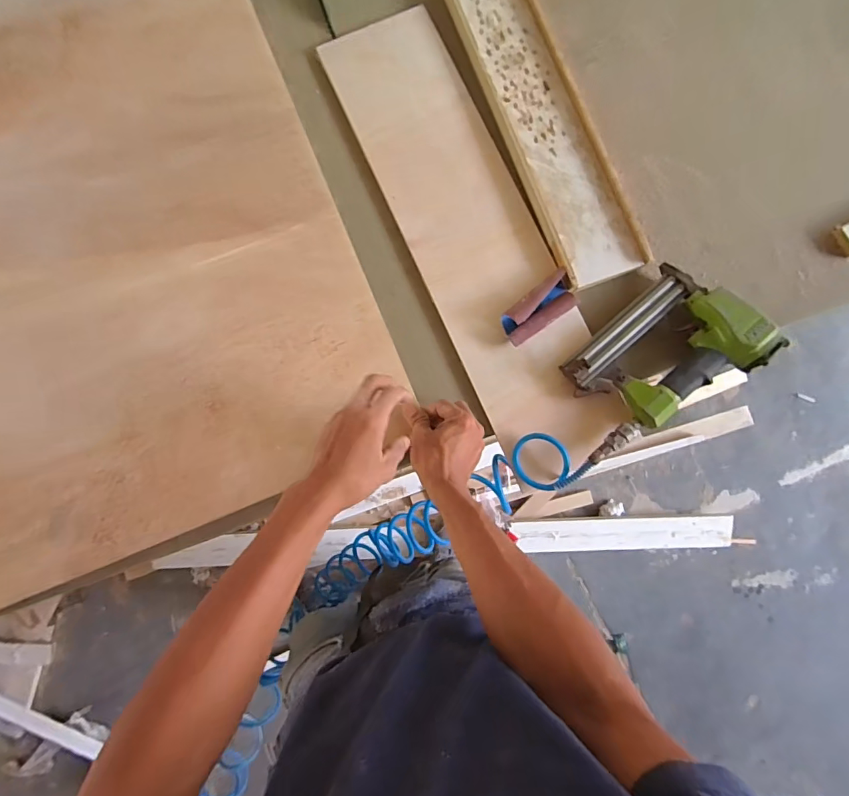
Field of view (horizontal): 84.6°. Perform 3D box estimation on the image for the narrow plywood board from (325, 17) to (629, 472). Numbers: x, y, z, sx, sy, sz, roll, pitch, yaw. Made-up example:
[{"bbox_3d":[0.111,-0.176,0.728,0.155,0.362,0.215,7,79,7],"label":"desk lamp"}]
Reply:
[{"bbox_3d":[0.065,-0.229,0.637,0.172,0.022,0.662,-24,83,-1],"label":"narrow plywood board"}]

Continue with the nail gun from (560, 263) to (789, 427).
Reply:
[{"bbox_3d":[0.308,-0.053,0.590,0.205,0.066,0.165,-45,86,-6],"label":"nail gun"}]

